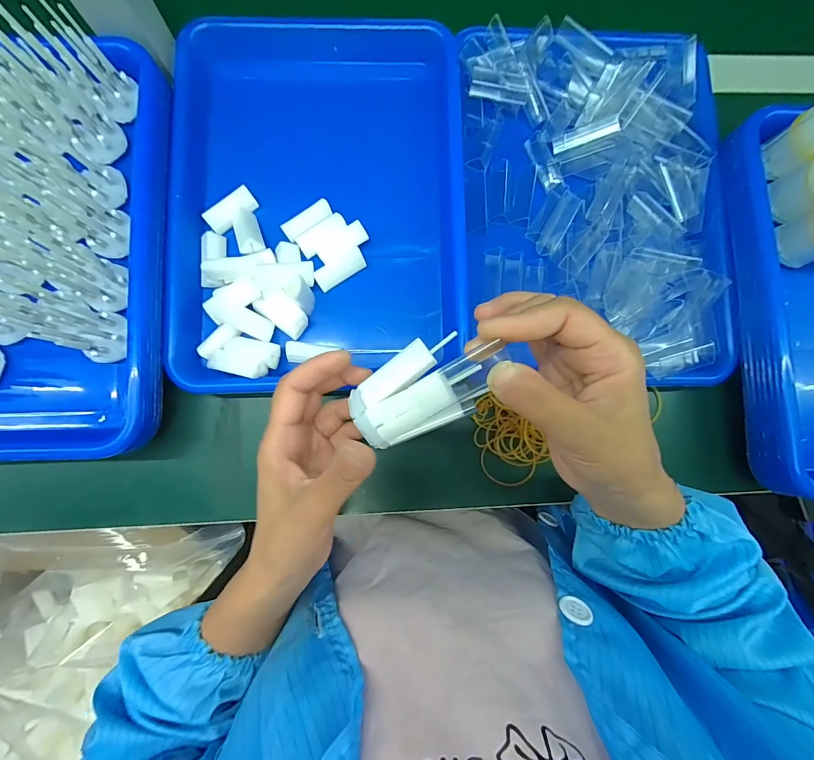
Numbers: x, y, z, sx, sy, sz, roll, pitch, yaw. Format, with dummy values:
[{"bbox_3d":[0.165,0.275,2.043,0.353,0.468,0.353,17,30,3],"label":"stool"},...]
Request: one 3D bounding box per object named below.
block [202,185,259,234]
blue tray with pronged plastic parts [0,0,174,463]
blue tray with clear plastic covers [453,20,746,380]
[{"bbox_3d":[-0.154,-0.149,0.335,0.045,0.012,0.018,-42,87,-6],"label":"block"},{"bbox_3d":[-0.319,-0.109,0.284,0.244,0.077,0.335,-1,84,-3],"label":"blue tray with pronged plastic parts"},{"bbox_3d":[0.167,-0.159,0.338,0.231,0.038,0.314,0,84,-3],"label":"blue tray with clear plastic covers"}]

